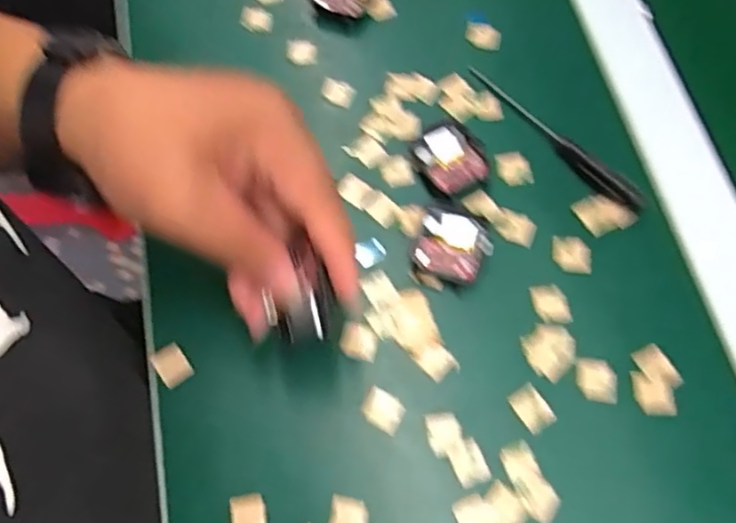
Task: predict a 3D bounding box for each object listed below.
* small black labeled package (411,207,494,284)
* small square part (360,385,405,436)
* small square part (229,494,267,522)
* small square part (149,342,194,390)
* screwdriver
[{"bbox_3d":[0.047,-0.008,0.353,0.040,0.011,0.040,15,69,8],"label":"small black labeled package"},{"bbox_3d":[0.008,0.076,0.325,0.021,0.004,0.017,30,72,13],"label":"small square part"},{"bbox_3d":[-0.058,0.124,0.307,0.016,0.004,0.022,-12,68,-3],"label":"small square part"},{"bbox_3d":[-0.104,0.054,0.334,0.017,0.004,0.021,-36,71,-12],"label":"small square part"},{"bbox_3d":[0.110,-0.075,0.379,0.012,0.011,0.132,-39,72,-13],"label":"screwdriver"}]

